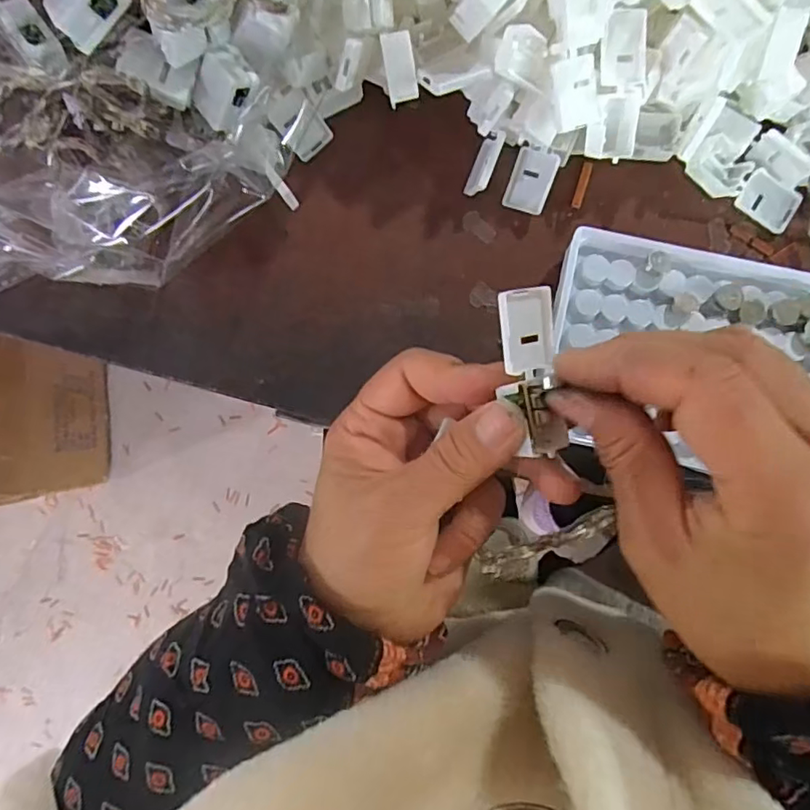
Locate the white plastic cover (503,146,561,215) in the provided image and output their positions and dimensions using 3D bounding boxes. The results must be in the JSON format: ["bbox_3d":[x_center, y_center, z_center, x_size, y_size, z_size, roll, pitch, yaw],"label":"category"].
[{"bbox_3d":[0.059,-0.106,0.268,0.019,0.014,0.027,20,91,2],"label":"white plastic cover"}]

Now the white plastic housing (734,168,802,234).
[{"bbox_3d":[0.170,-0.095,0.266,0.027,0.007,0.019,33,92,2],"label":"white plastic housing"}]

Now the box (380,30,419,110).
[{"bbox_3d":[-0.002,-0.139,0.237,0.012,0.004,0.026,-8,120,4],"label":"box"}]

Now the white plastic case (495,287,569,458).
[{"bbox_3d":[0.042,-0.011,0.192,0.022,0.010,0.054,-11,96,-28],"label":"white plastic case"}]

